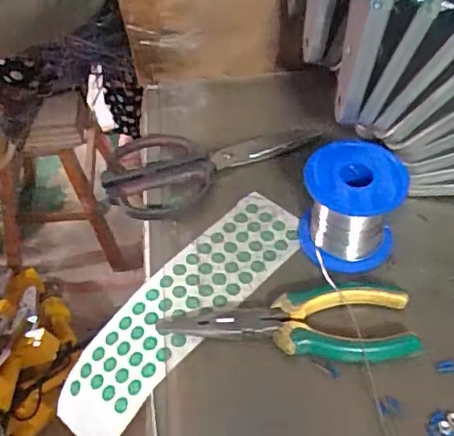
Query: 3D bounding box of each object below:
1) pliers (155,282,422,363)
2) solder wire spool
[{"bbox_3d":[0.037,0.067,0.356,0.155,0.016,0.048,-1,48,-1],"label":"pliers"},{"bbox_3d":[0.083,-0.009,0.385,0.062,0.071,0.058,0,48,0],"label":"solder wire spool"}]

